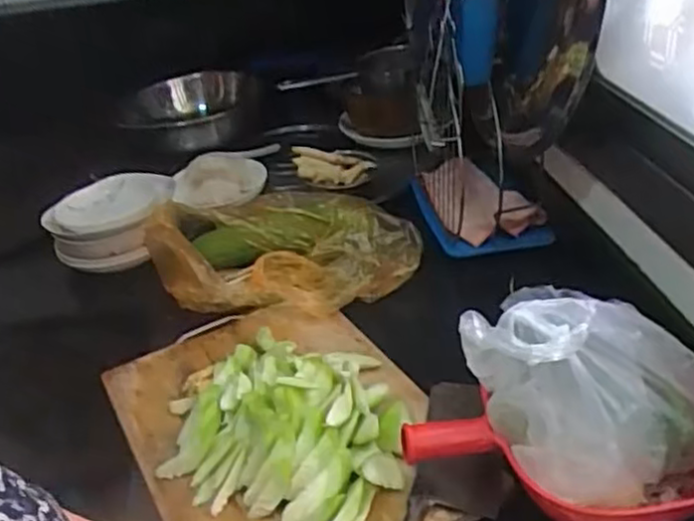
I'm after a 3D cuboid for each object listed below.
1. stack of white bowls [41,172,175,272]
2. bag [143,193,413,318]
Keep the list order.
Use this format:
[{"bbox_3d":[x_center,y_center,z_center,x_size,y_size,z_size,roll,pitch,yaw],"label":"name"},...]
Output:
[{"bbox_3d":[-0.333,-0.060,1.026,0.169,0.078,0.204,-9,31,-4],"label":"stack of white bowls"},{"bbox_3d":[-0.080,-0.021,0.926,0.326,0.100,0.171,-2,31,8],"label":"bag"}]

